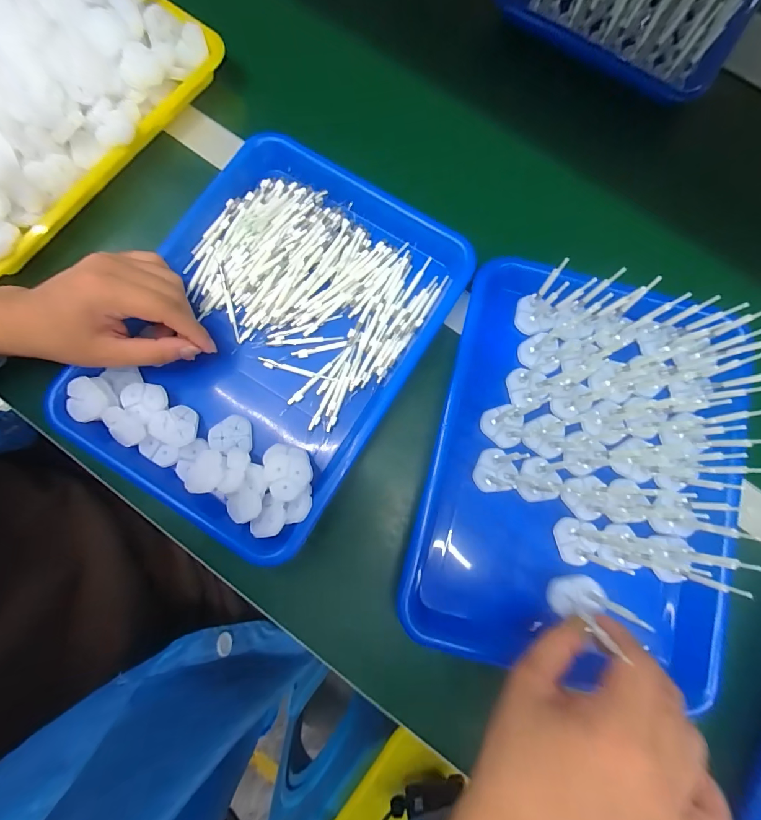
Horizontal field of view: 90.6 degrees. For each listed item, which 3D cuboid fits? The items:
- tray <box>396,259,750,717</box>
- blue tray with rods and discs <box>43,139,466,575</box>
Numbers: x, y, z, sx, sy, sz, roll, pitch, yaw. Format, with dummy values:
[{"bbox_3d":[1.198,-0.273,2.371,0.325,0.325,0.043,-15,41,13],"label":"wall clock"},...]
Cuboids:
[{"bbox_3d":[0.173,0.046,0.303,0.255,0.050,0.319,14,80,1],"label":"tray"},{"bbox_3d":[-0.095,-0.067,0.338,0.241,0.030,0.330,29,81,4],"label":"blue tray with rods and discs"}]

